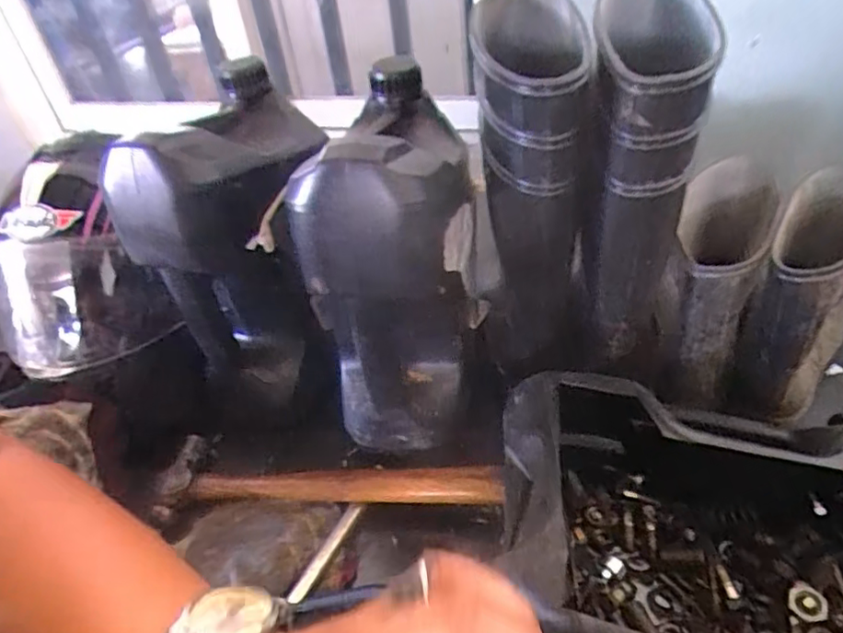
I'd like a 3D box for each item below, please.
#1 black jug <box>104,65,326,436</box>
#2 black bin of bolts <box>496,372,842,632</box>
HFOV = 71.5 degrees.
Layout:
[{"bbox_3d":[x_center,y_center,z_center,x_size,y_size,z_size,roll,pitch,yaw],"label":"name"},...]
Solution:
[{"bbox_3d":[-0.172,-0.063,0.602,0.145,0.313,0.198,-2,43,6],"label":"black jug"},{"bbox_3d":[0.223,0.175,0.420,0.342,0.108,0.219,9,45,16],"label":"black bin of bolts"}]

